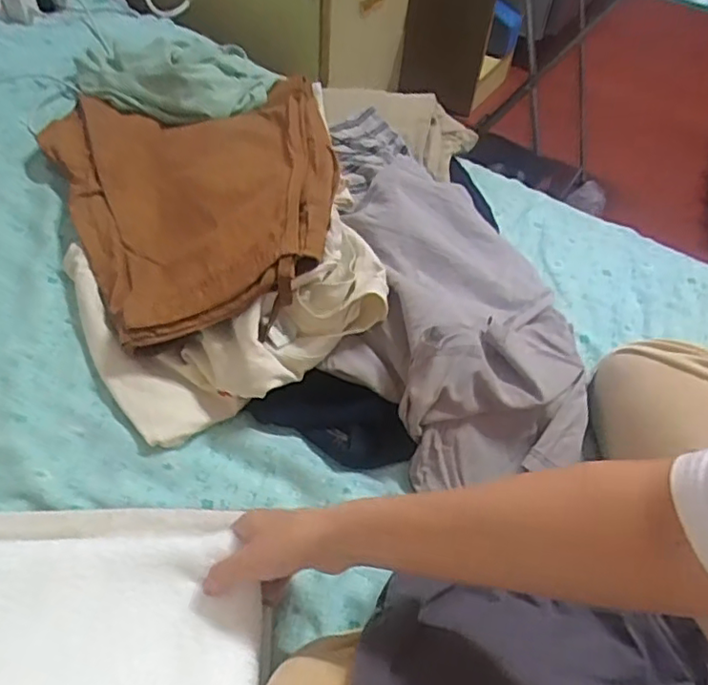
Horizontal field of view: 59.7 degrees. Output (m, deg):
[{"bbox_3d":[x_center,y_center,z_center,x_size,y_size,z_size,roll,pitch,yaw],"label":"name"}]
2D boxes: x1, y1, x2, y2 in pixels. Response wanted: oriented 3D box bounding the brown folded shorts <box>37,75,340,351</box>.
[{"bbox_3d":[-0.213,-0.197,0.776,0.375,0.069,0.496,-13,48,4],"label":"brown folded shorts"}]

